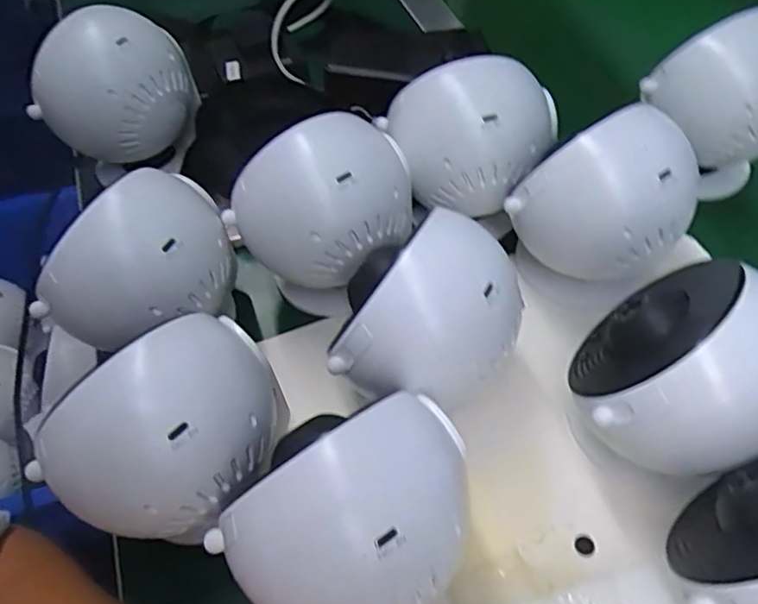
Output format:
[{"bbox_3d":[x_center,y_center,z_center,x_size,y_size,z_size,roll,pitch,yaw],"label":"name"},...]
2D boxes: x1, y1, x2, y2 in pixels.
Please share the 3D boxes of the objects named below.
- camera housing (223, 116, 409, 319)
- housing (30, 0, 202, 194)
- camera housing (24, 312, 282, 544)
[{"bbox_3d":[-0.031,-0.050,0.371,0.097,0.098,0.075,-30,58,-18],"label":"camera housing"},{"bbox_3d":[-0.186,-0.152,0.446,0.082,0.094,0.096,25,59,19],"label":"housing"},{"bbox_3d":[-0.086,0.051,0.274,0.067,0.066,0.100,25,59,19],"label":"camera housing"}]

